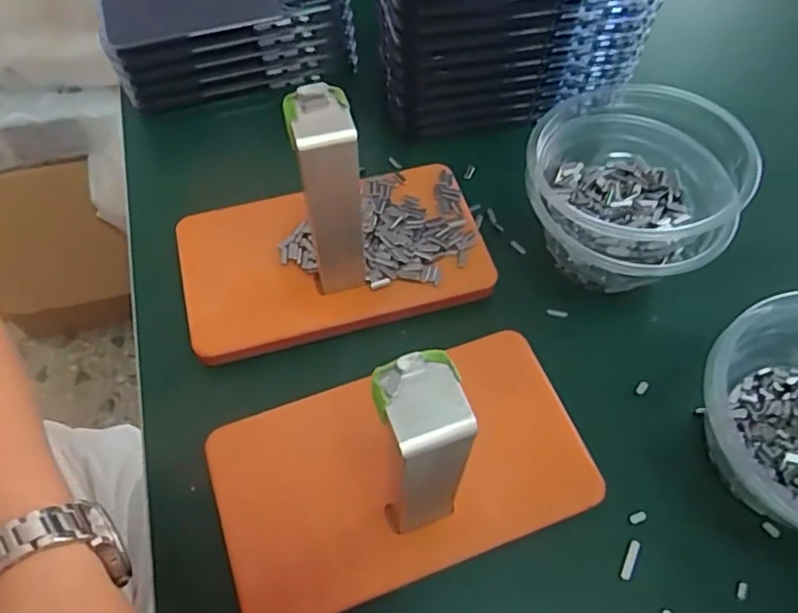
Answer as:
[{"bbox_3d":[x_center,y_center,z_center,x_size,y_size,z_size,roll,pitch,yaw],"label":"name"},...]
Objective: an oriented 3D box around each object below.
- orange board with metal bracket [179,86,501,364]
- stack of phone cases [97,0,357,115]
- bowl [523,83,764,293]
[{"bbox_3d":[-0.041,-0.066,0.315,0.172,0.113,0.112,-14,60,-8],"label":"orange board with metal bracket"},{"bbox_3d":[-0.120,-0.200,0.443,0.161,0.054,0.091,-14,60,-8],"label":"stack of phone cases"},{"bbox_3d":[0.127,-0.065,0.350,0.110,0.074,0.098,22,62,13],"label":"bowl"}]

